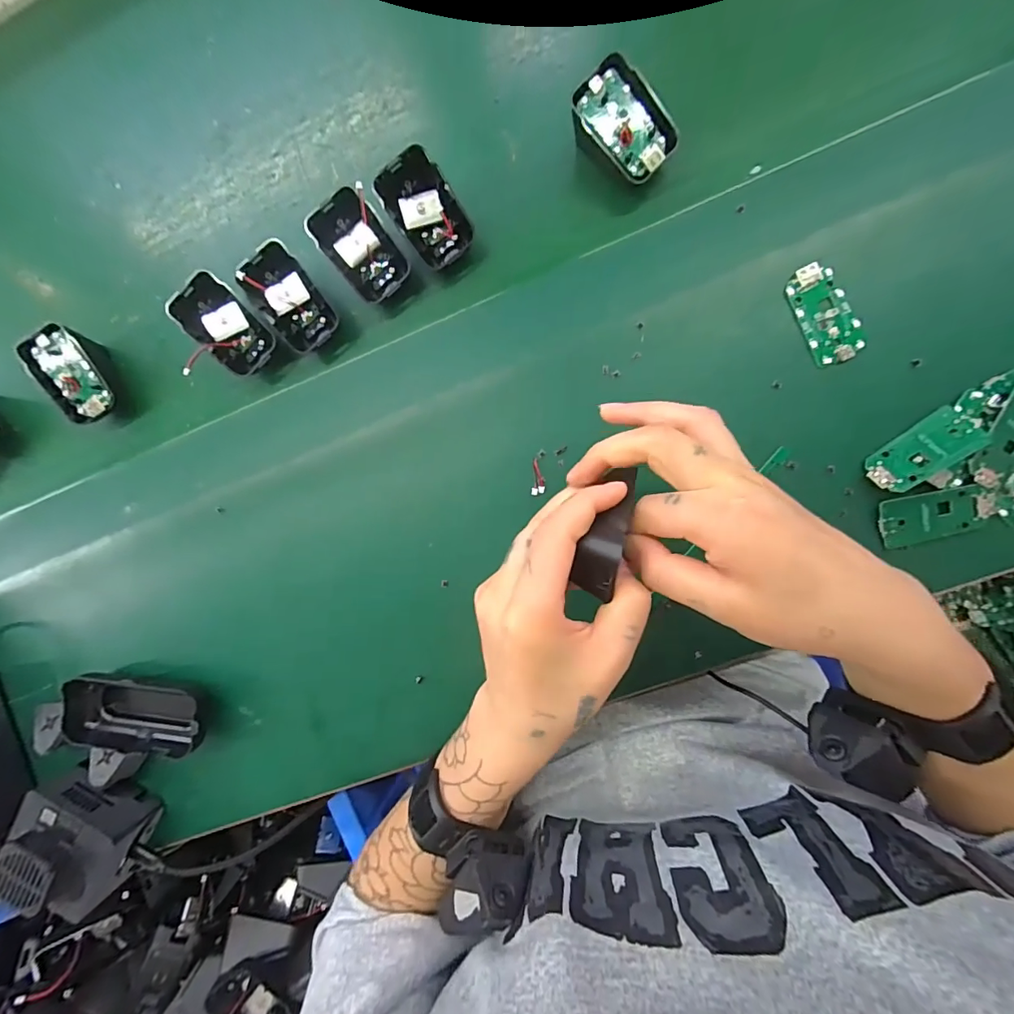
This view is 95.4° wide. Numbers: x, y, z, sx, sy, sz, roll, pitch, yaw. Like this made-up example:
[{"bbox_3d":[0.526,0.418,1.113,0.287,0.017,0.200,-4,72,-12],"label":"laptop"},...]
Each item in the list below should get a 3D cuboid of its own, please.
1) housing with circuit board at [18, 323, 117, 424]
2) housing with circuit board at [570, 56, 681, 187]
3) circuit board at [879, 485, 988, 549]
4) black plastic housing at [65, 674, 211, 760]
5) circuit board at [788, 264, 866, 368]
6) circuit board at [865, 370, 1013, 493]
[{"bbox_3d":[-0.332,-0.100,0.361,0.048,0.041,0.069,-18,89,8],"label":"housing with circuit board"},{"bbox_3d":[0.078,-0.249,0.307,0.048,0.033,0.069,-44,86,7],"label":"housing with circuit board"},{"bbox_3d":[0.270,0.006,0.293,0.058,0.007,0.031,-12,88,8],"label":"circuit board"},{"bbox_3d":[-0.277,0.157,0.355,0.112,0.031,0.057,1,94,9],"label":"black plastic housing"},{"bbox_3d":[0.206,-0.125,0.298,0.032,0.004,0.064,-26,86,8],"label":"circuit board"},{"bbox_3d":[0.275,-0.046,0.287,0.099,0.004,0.030,-37,66,7],"label":"circuit board"}]

